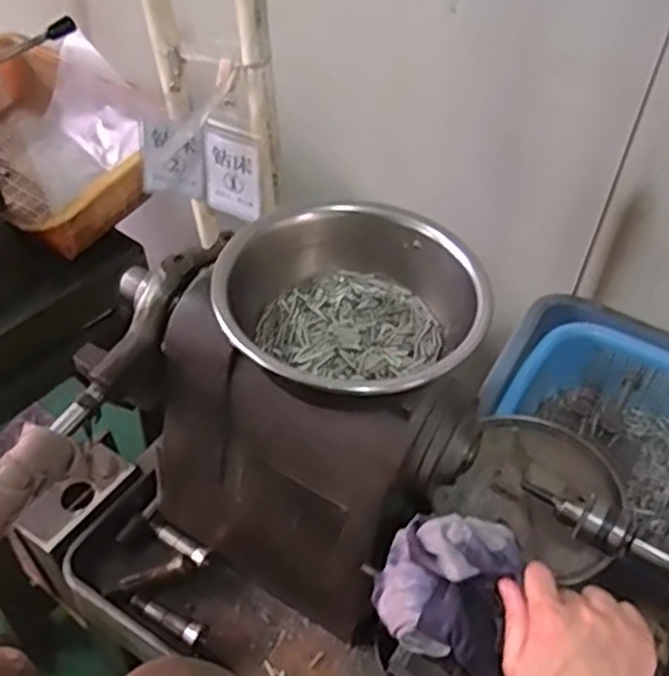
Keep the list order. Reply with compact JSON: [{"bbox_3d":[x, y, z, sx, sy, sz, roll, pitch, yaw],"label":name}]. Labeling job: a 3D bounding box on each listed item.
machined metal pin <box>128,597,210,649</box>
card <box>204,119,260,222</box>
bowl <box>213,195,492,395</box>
[{"bbox_3d":[-0.149,0.254,0.671,0.076,0.019,0.022,20,48,15],"label":"machined metal pin"},{"bbox_3d":[-0.100,-0.162,0.736,0.064,0.102,0.008,24,47,14],"label":"card"},{"bbox_3d":[0.011,-0.020,0.513,0.179,0.069,0.152,1,46,-2],"label":"bowl"}]

